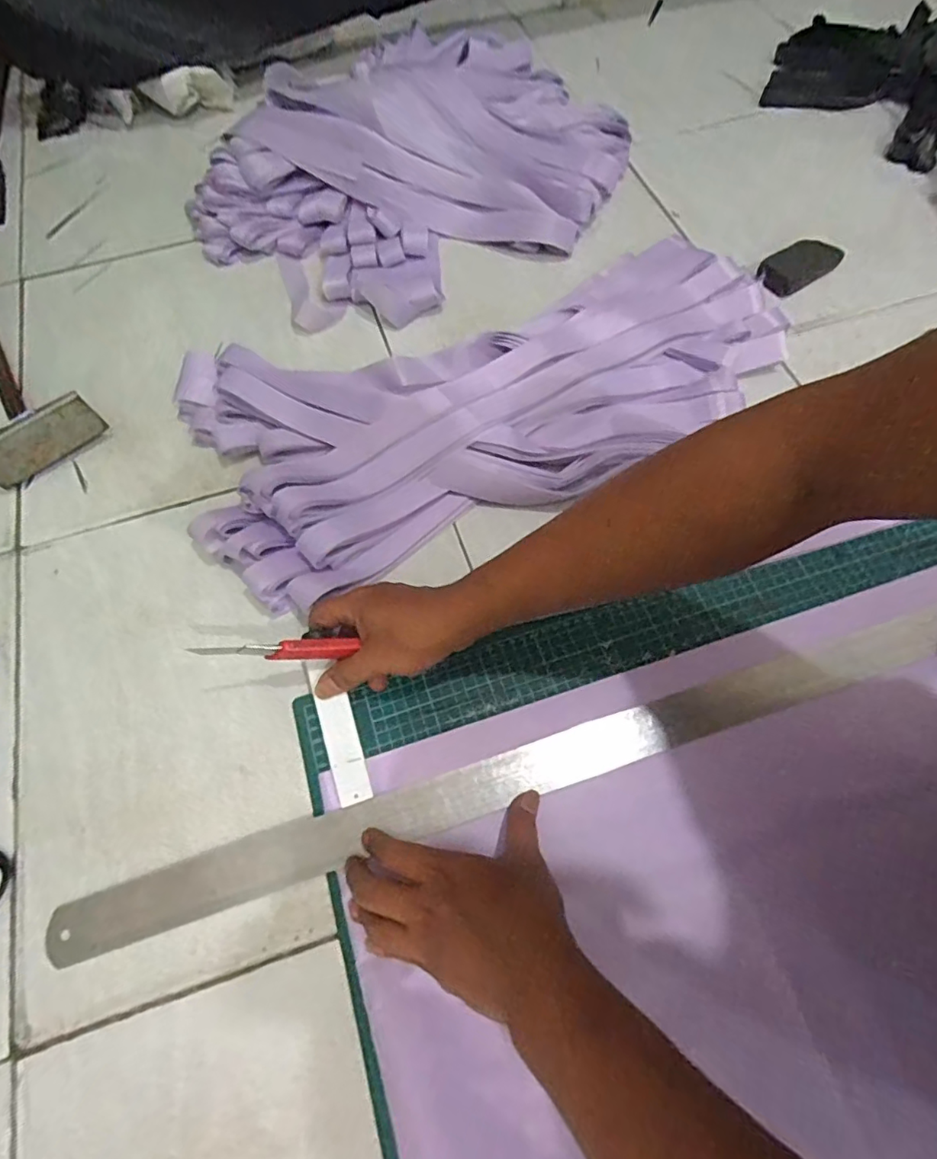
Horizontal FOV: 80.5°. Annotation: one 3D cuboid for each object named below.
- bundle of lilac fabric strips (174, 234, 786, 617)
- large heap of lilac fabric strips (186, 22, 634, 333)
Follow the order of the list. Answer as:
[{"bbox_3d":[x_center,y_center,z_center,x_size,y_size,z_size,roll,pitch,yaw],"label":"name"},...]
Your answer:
[{"bbox_3d":[0.040,-0.180,0.557,0.619,0.041,0.314,-22,67,-9],"label":"bundle of lilac fabric strips"},{"bbox_3d":[-0.065,-0.549,0.701,0.556,0.086,0.450,-36,70,-14],"label":"large heap of lilac fabric strips"}]

